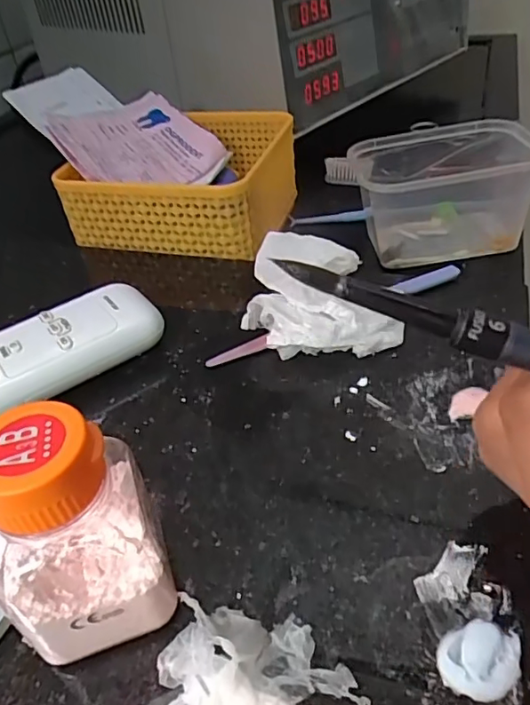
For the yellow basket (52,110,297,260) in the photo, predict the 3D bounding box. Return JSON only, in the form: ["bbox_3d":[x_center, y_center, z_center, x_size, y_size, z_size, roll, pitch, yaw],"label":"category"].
[{"bbox_3d":[-0.049,-0.123,0.378,0.132,0.043,0.133,8,42,17],"label":"yellow basket"}]

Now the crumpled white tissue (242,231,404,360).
[{"bbox_3d":[0.027,-0.025,0.250,0.069,0.044,0.052,18,46,27],"label":"crumpled white tissue"}]

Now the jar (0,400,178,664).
[{"bbox_3d":[-0.053,0.050,0.151,0.042,0.072,0.035,-18,41,-13],"label":"jar"}]

